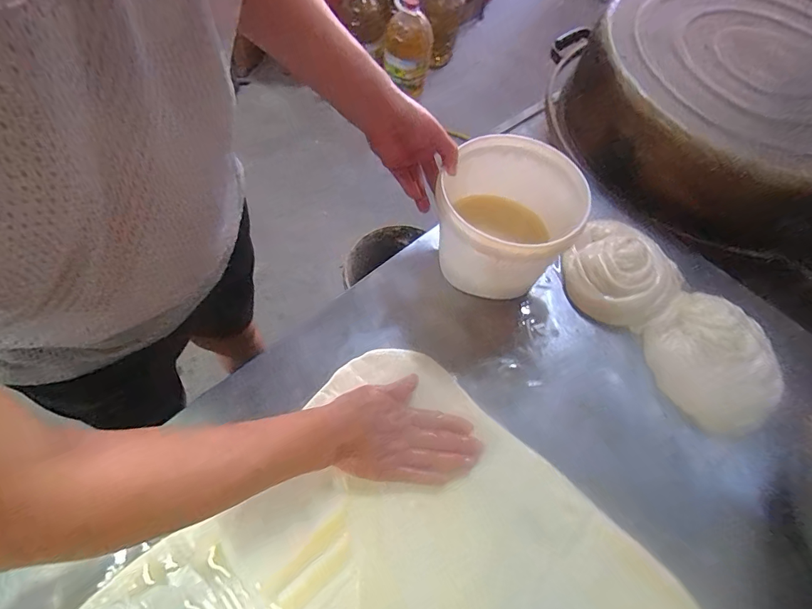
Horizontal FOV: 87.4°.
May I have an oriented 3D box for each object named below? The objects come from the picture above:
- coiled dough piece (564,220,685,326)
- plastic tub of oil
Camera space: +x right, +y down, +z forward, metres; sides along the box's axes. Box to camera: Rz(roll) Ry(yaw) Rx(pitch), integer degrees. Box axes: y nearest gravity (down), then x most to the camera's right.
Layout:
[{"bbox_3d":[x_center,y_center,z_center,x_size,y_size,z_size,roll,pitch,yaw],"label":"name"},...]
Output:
[{"bbox_3d":[0.312,-0.045,0.627,0.146,0.059,0.157,-40,72,-22],"label":"coiled dough piece"},{"bbox_3d":[0.135,-0.111,0.588,0.176,0.148,0.188,37,66,15],"label":"plastic tub of oil"}]

